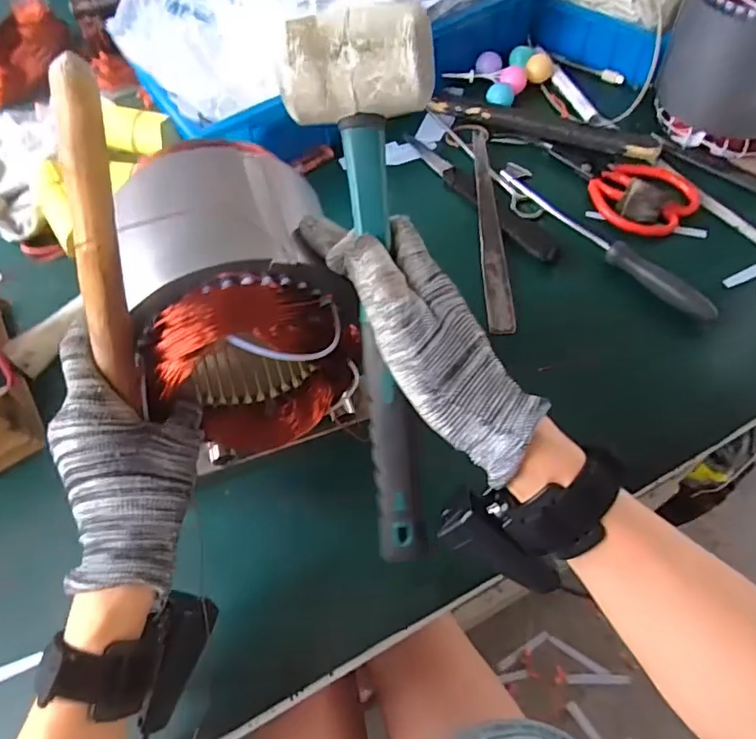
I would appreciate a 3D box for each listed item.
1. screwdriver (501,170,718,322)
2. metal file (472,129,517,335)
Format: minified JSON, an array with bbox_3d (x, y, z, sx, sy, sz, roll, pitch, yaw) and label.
[{"bbox_3d":[0.204,-0.126,0.508,0.021,0.022,0.247,-33,61,-16],"label":"screwdriver"},{"bbox_3d":[0.111,-0.148,0.539,0.024,0.007,0.256,0,64,1],"label":"metal file"}]

